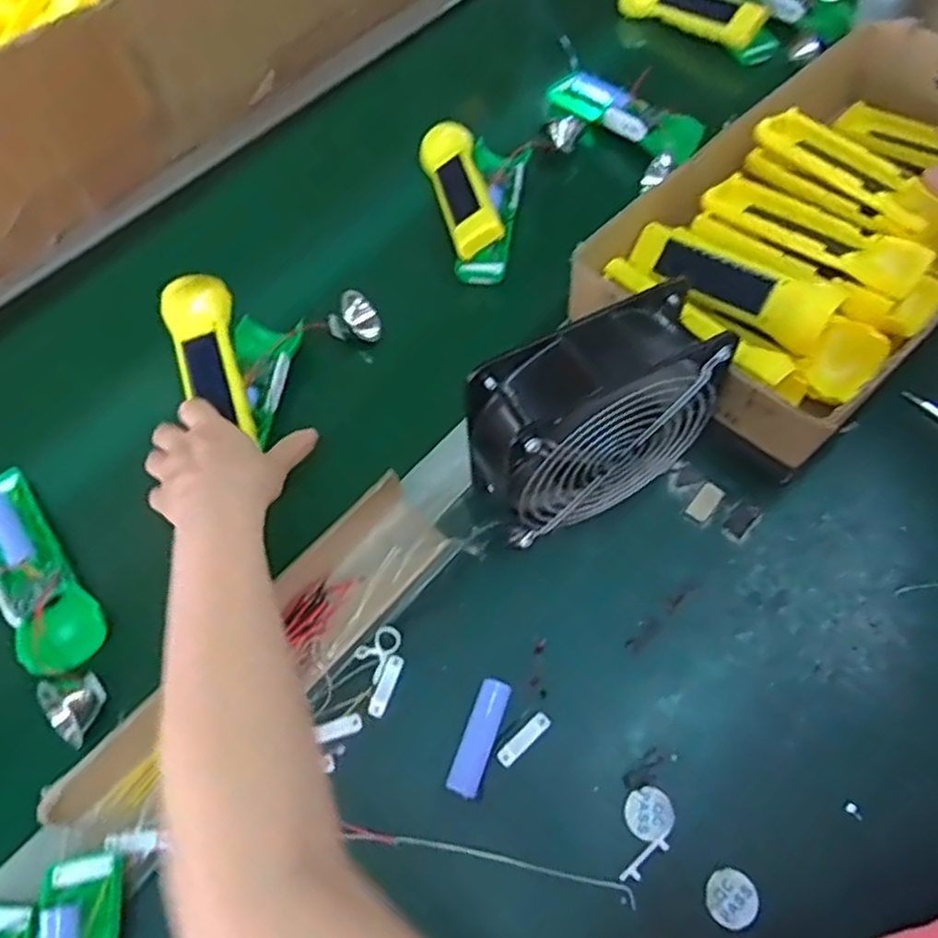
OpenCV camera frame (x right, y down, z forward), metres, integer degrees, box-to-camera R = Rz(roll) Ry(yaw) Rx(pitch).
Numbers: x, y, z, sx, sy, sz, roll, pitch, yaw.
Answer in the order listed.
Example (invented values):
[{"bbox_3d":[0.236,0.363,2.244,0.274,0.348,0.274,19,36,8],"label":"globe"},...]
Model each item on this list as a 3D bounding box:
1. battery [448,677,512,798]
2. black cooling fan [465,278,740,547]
[{"bbox_3d":[0.007,0.161,0.439,0.018,0.019,0.067,18,63,11],"label":"battery"},{"bbox_3d":[0.078,-0.026,0.460,0.146,0.147,0.066,-27,64,-13],"label":"black cooling fan"}]

